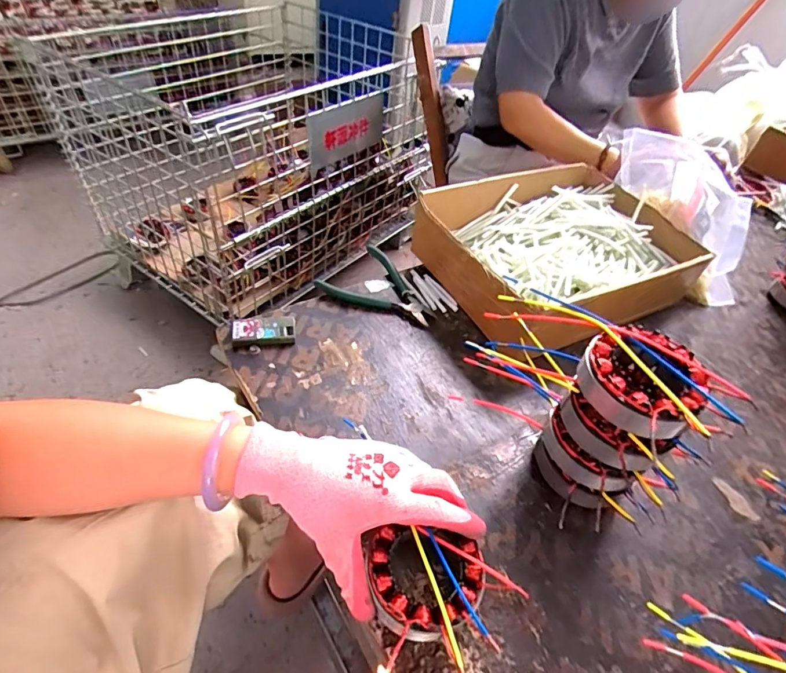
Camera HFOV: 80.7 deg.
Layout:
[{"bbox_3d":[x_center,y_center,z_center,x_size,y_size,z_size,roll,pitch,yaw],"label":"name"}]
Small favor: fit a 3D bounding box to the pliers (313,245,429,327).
[{"bbox_3d":[-0.011,-0.073,0.601,0.140,0.013,0.103,20,46,11],"label":"pliers"}]

